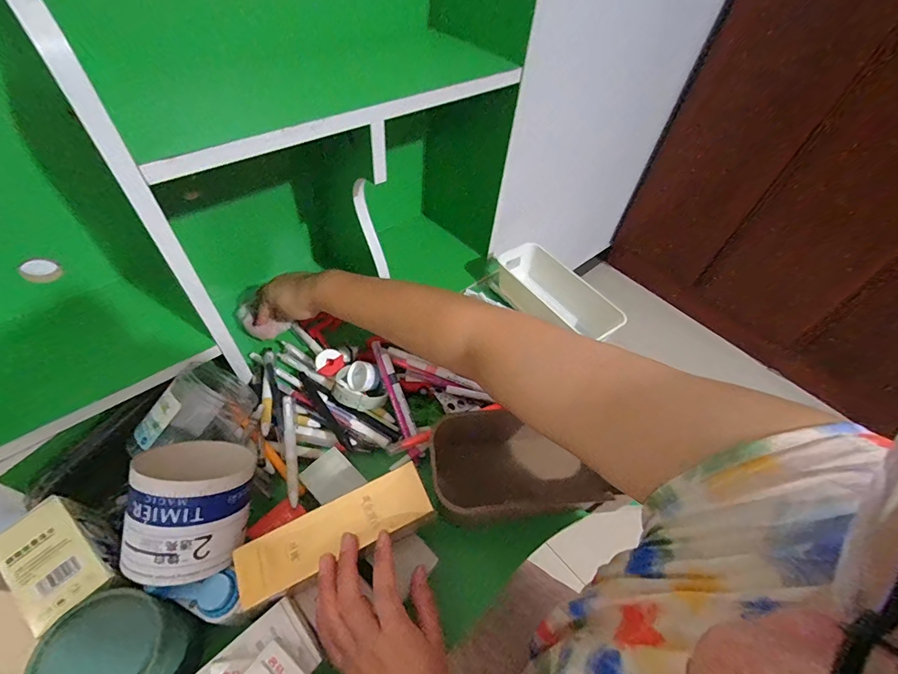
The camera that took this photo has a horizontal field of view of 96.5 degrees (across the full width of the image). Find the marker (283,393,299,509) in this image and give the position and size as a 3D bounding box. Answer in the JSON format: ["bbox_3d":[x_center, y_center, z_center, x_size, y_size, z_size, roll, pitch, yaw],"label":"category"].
[{"bbox_3d":[-0.181,0.124,0.456,0.012,0.014,0.137,-11,53,-14],"label":"marker"}]

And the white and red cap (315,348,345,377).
[{"bbox_3d":[-0.158,0.034,0.528,0.035,0.017,0.033,3,51,-4],"label":"white and red cap"}]

